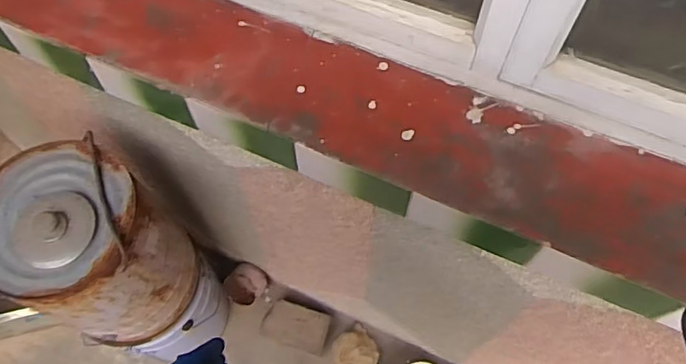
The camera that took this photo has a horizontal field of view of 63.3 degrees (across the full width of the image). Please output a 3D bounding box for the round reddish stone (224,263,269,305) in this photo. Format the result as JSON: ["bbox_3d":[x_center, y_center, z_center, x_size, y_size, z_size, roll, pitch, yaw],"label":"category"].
[{"bbox_3d":[-0.272,0.286,1.558,0.103,0.065,0.112,0,63,0],"label":"round reddish stone"}]

